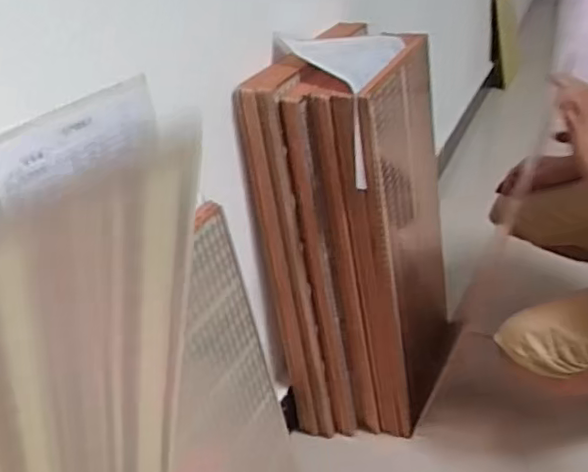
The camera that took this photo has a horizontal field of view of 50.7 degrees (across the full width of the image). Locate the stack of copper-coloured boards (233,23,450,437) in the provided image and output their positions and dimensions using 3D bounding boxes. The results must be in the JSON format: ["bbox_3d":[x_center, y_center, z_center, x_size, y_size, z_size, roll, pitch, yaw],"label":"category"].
[{"bbox_3d":[0.112,-0.010,1.028,0.233,0.573,0.353,5,31,20],"label":"stack of copper-coloured boards"}]

